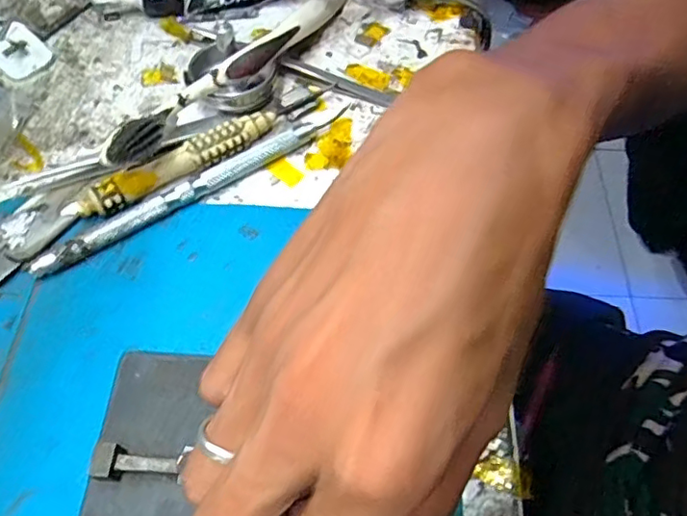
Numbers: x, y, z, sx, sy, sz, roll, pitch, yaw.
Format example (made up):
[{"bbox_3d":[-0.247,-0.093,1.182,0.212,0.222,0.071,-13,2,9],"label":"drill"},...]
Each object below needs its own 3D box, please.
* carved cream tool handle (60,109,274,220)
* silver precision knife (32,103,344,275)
[{"bbox_3d":[-0.072,-0.040,0.247,0.096,0.013,0.013,-30,66,-17],"label":"carved cream tool handle"},{"bbox_3d":[-0.060,-0.033,0.246,0.150,0.009,0.011,-34,67,-19],"label":"silver precision knife"}]

